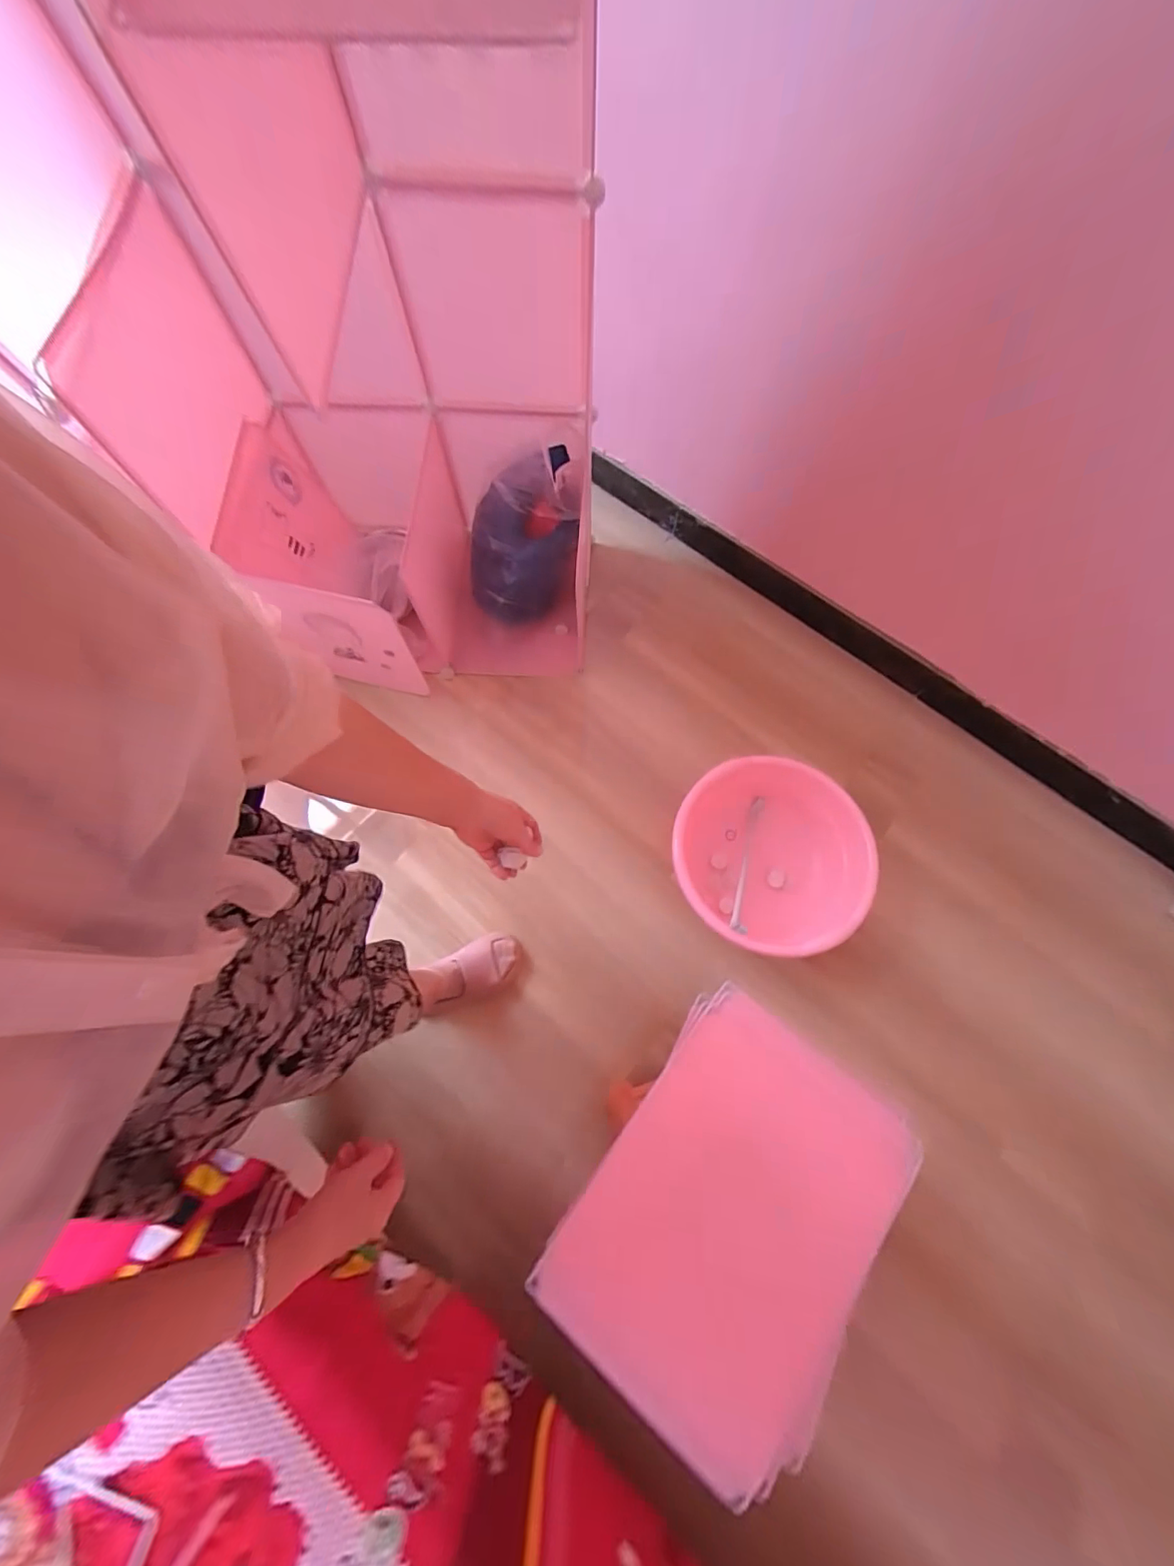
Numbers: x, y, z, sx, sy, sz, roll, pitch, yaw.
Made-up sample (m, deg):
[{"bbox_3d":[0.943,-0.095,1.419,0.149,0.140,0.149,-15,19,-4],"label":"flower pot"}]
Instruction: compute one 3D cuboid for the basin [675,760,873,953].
[{"bbox_3d":[0.366,0.157,1.054,0.355,0.192,0.362,0,70,0],"label":"basin"}]

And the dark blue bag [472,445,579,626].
[{"bbox_3d":[-0.155,-0.550,1.127,0.256,0.321,0.212,-6,70,-3],"label":"dark blue bag"}]

